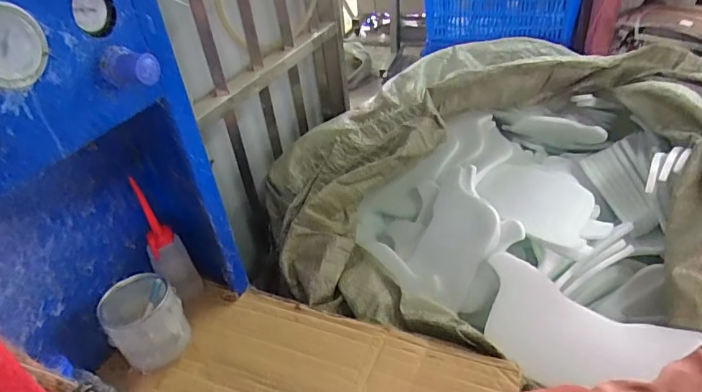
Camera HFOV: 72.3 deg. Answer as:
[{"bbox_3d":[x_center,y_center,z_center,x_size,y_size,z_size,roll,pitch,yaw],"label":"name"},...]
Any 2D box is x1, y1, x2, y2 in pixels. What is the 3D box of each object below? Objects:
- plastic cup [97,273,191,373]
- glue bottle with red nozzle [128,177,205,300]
[{"bbox_3d":[-0.250,0.151,0.589,0.079,0.088,0.090,-22,40,-21],"label":"plastic cup"},{"bbox_3d":[-0.246,0.065,0.640,0.052,0.170,0.048,-25,41,-24],"label":"glue bottle with red nozzle"}]

